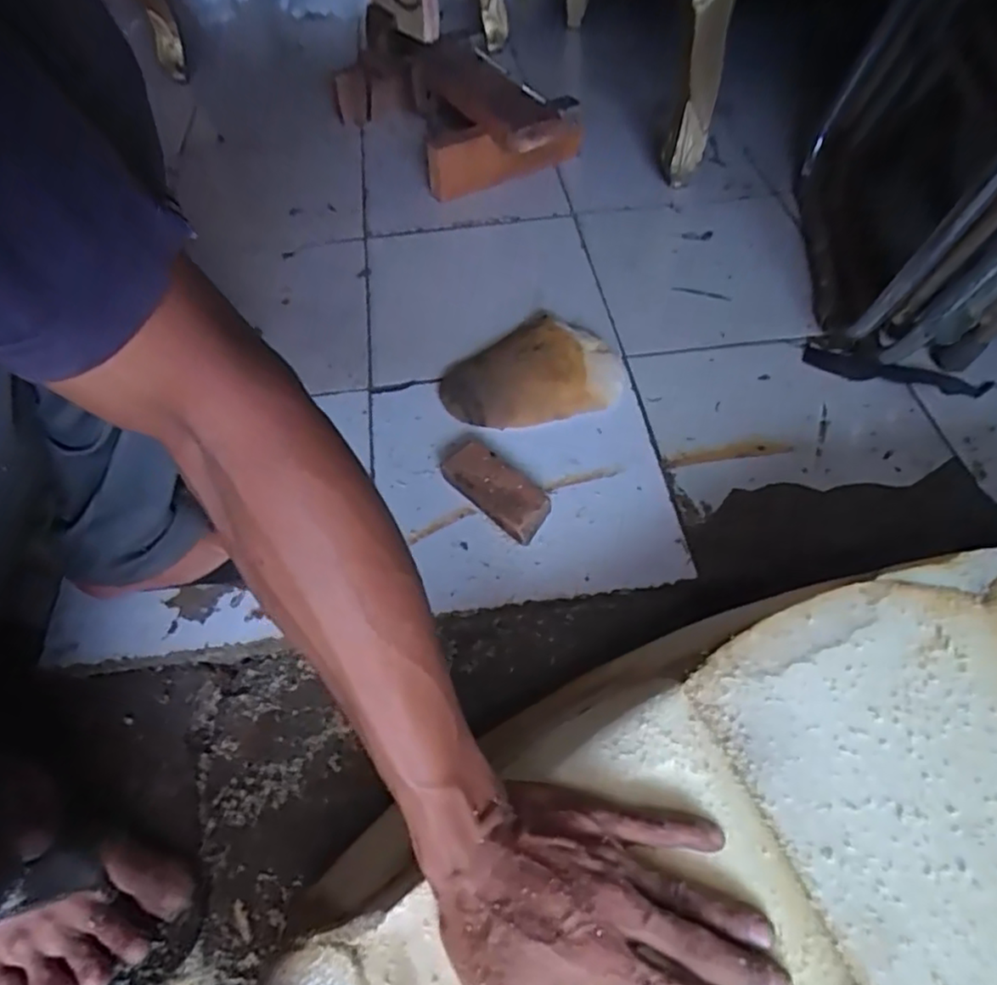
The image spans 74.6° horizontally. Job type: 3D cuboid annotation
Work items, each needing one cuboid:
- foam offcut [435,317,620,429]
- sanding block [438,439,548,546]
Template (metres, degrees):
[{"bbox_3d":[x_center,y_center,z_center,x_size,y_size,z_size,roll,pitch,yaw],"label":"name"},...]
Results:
[{"bbox_3d":[0.037,-0.133,0.727,0.201,0.040,0.133,-20,56,-12],"label":"foam offcut"},{"bbox_3d":[-0.002,-0.006,0.643,0.116,0.028,0.054,36,63,24],"label":"sanding block"}]

